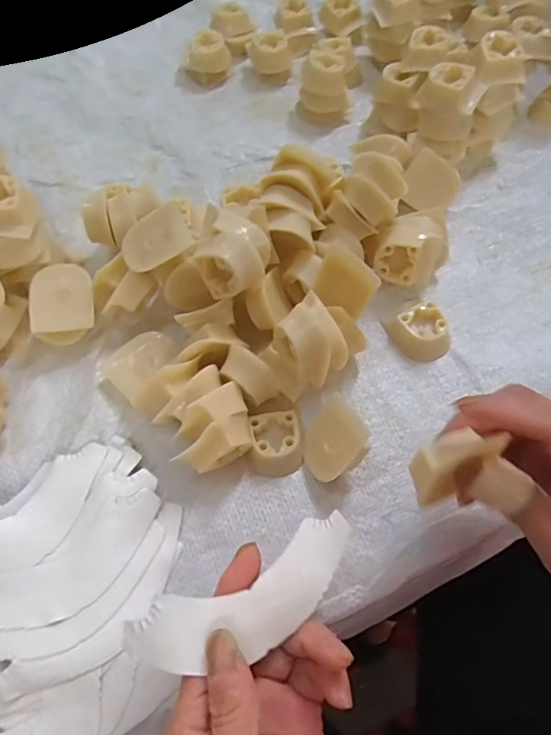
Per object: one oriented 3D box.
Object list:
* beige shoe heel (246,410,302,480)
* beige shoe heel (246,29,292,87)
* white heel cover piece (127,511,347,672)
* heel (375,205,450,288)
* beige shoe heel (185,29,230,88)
[{"bbox_3d":[0.000,0.048,0.294,0.032,0.015,0.040,-2,64,-2],"label":"beige shoe heel"},{"bbox_3d":[-0.006,-0.298,0.457,0.040,0.036,0.032,-3,65,-3],"label":"beige shoe heel"},{"bbox_3d":[-0.008,0.104,0.212,0.107,0.013,0.038,-19,66,-22],"label":"white heel cover piece"},{"bbox_3d":[0.097,-0.083,0.342,0.049,0.041,0.052,27,67,11],"label":"heel"},{"bbox_3d":[-0.064,-0.294,0.454,0.033,0.030,0.033,27,67,11],"label":"beige shoe heel"}]

